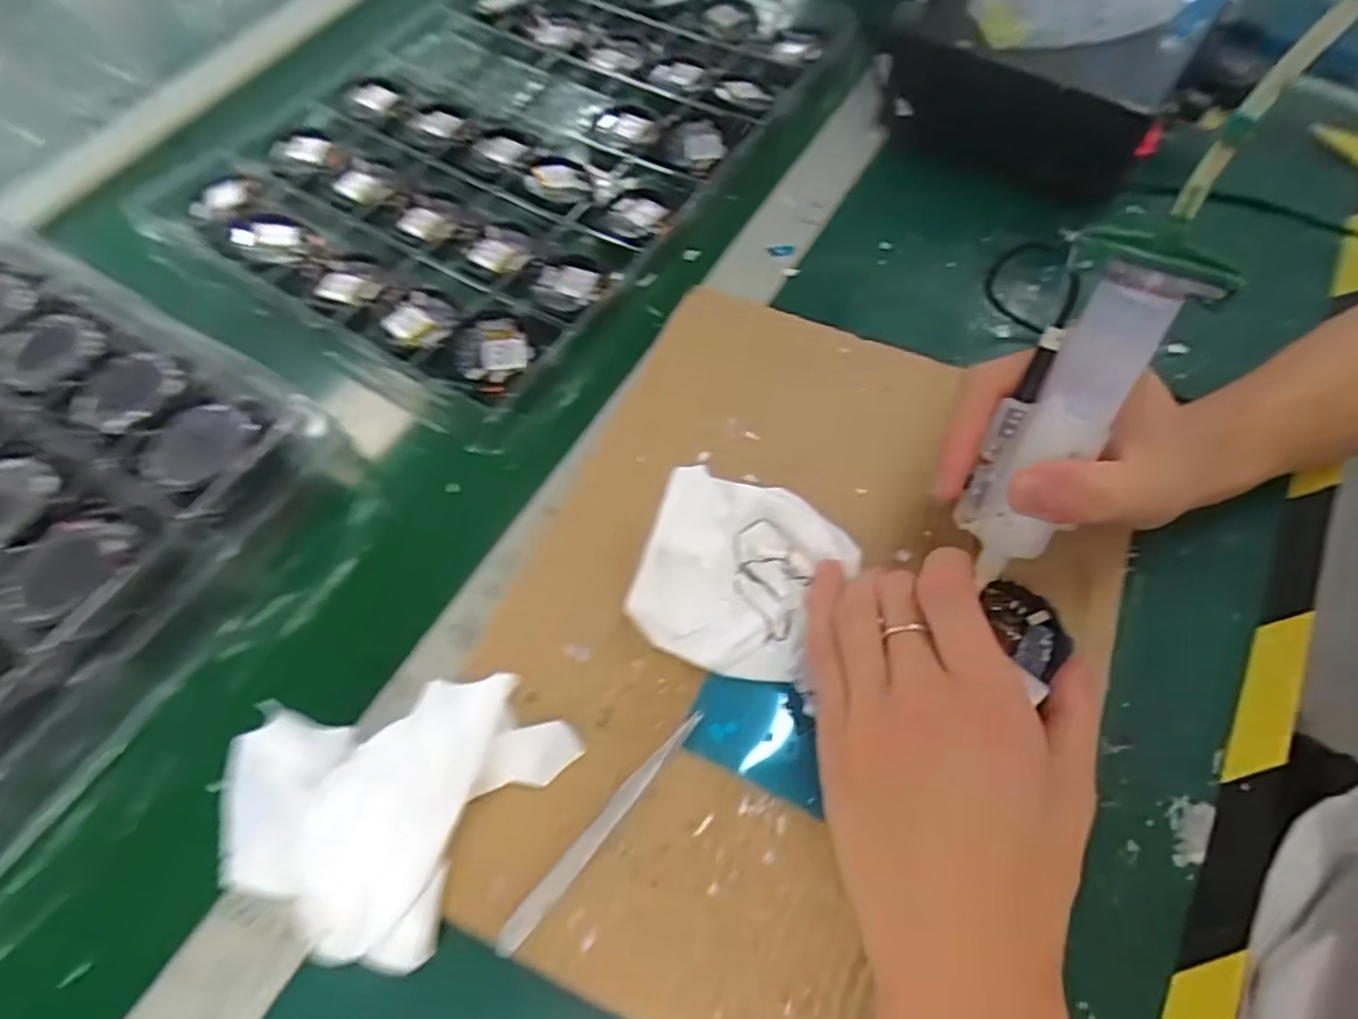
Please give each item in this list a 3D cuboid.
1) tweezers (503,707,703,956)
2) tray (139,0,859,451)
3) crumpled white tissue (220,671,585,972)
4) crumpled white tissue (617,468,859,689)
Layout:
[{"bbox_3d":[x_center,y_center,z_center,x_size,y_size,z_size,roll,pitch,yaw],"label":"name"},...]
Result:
[{"bbox_3d":[-0.028,0.121,0.270,0.008,0.004,0.109,37,70,19],"label":"tweezers"},{"bbox_3d":[-0.119,-0.277,0.483,0.332,0.020,0.423,31,68,17],"label":"tray"},{"bbox_3d":[-0.106,0.104,0.261,0.090,0.055,0.111,29,67,16],"label":"crumpled white tissue"},{"bbox_3d":[0.026,0.029,0.309,0.085,0.018,0.081,18,65,11],"label":"crumpled white tissue"}]

